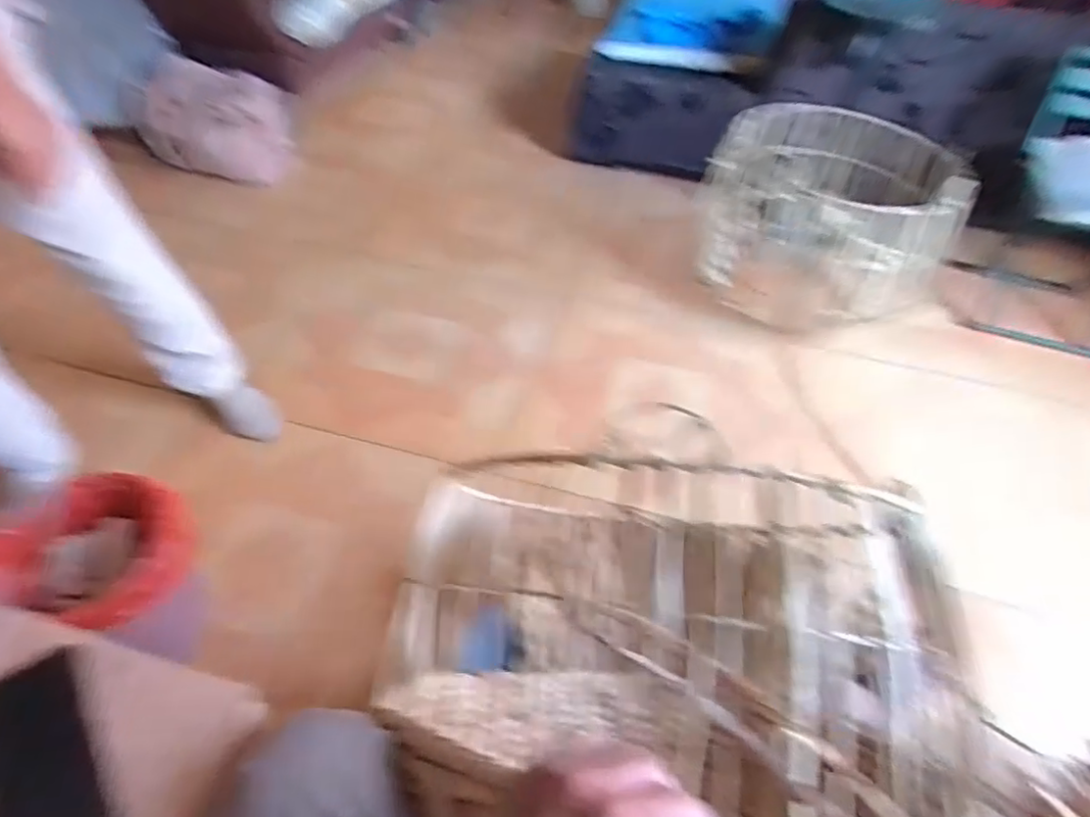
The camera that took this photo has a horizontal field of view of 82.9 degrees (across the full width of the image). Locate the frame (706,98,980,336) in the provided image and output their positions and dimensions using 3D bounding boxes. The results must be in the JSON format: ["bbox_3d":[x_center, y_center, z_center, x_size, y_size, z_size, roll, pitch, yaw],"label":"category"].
[{"bbox_3d":[0.680,-0.447,1.532,0.510,0.370,0.529,-19,52,-21],"label":"frame"}]

